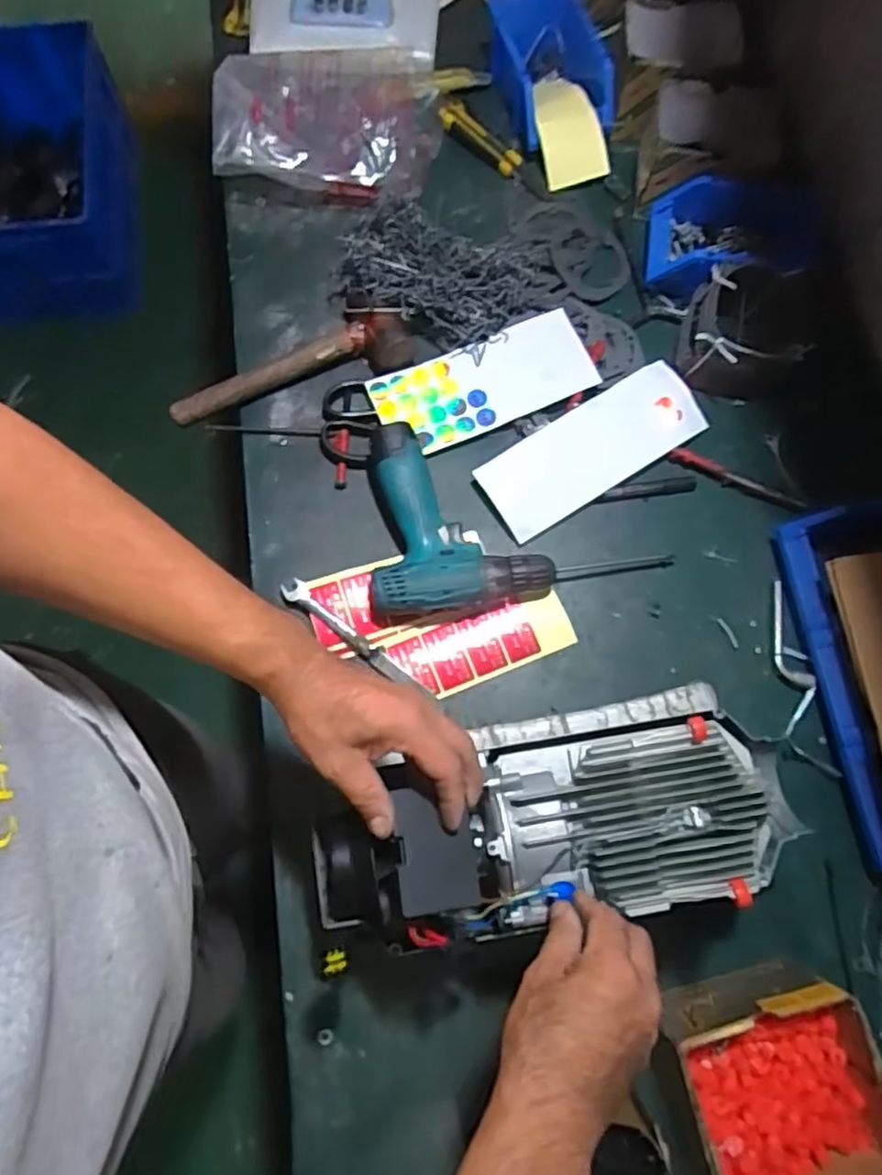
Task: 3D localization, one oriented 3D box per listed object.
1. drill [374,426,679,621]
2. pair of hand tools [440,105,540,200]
[{"bbox_3d":[0.084,-0.066,0.696,0.309,0.063,0.195,-1,76,-1],"label":"drill"},{"bbox_3d":[0.065,-0.560,0.859,0.162,0.020,0.033,43,79,9],"label":"pair of hand tools"}]

